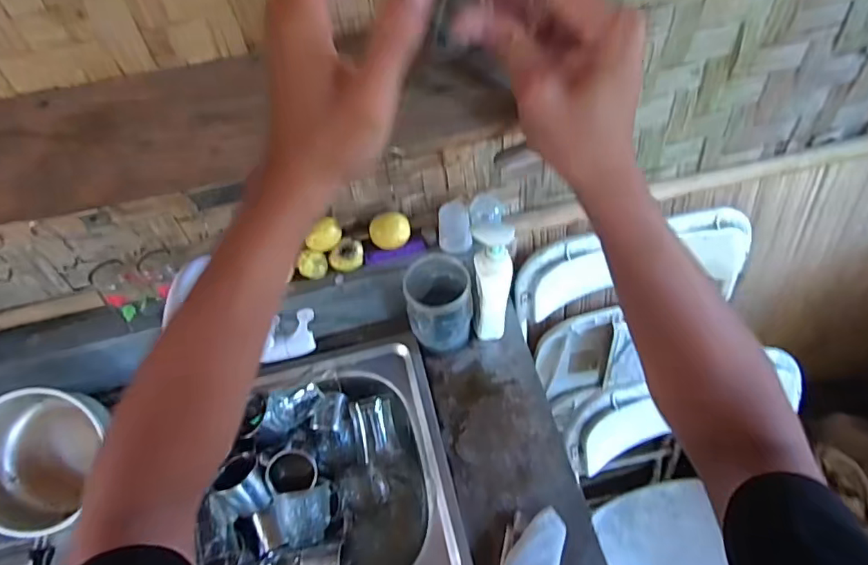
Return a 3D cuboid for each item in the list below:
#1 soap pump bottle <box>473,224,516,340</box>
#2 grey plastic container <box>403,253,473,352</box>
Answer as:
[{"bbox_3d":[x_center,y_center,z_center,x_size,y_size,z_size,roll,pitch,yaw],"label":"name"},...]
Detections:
[{"bbox_3d":[0.087,0.008,0.759,0.051,0.245,0.045,0,56,4],"label":"soap pump bottle"},{"bbox_3d":[0.010,0.037,0.813,0.095,0.145,0.107,-5,56,1],"label":"grey plastic container"}]

